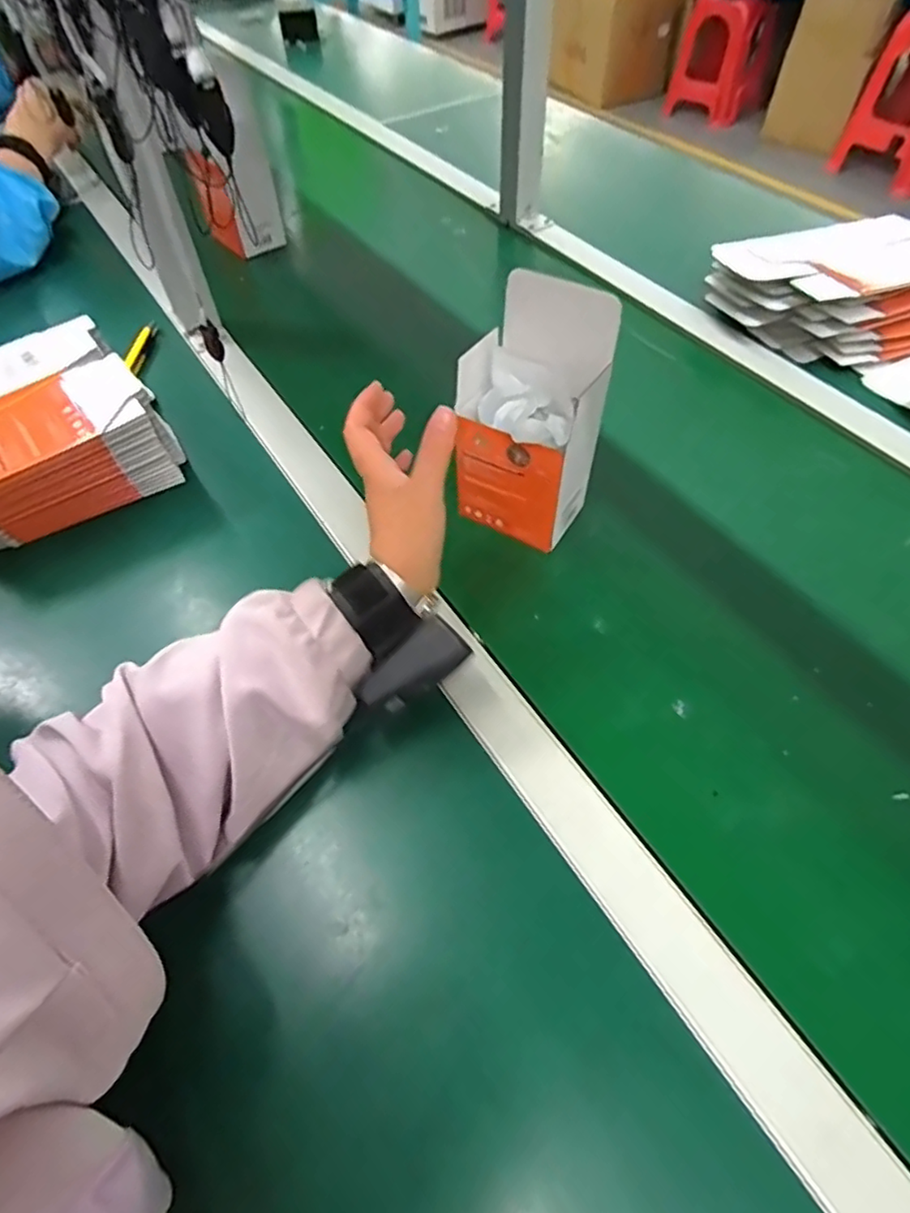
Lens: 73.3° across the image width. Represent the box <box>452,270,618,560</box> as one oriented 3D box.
[{"bbox_3d":[0.056,-0.132,0.451,0.098,0.168,0.079,26,60,18],"label":"box"}]

